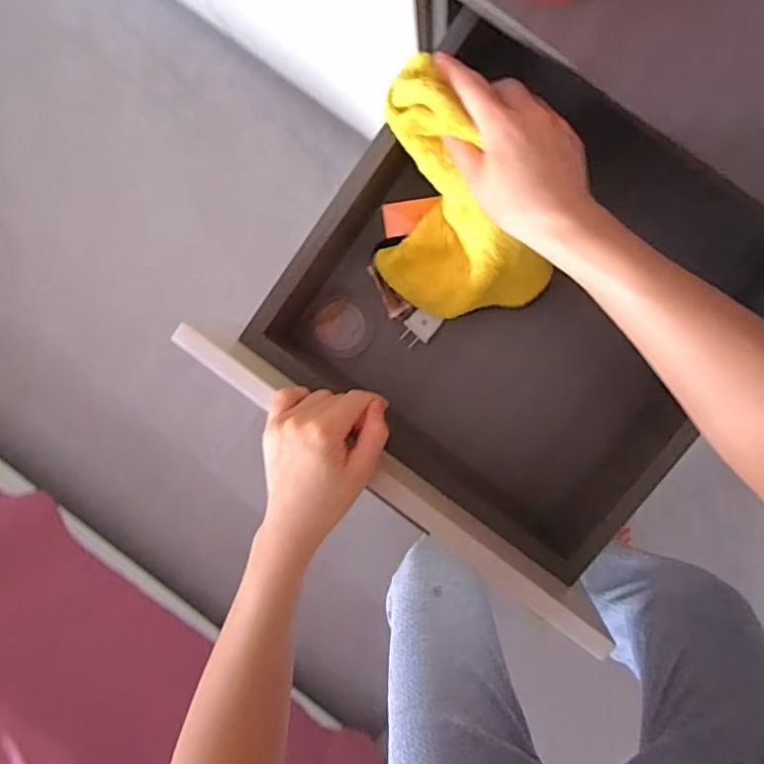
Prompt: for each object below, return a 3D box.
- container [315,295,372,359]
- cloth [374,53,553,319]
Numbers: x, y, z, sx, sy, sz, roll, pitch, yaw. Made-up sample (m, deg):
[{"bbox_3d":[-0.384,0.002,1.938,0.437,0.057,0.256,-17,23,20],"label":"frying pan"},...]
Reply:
[{"bbox_3d":[-0.042,-0.056,0.578,0.056,0.022,0.060,1,95,5],"label":"container"},{"bbox_3d":[0.043,-0.132,0.464,0.115,0.125,0.197,-36,91,8],"label":"cloth"}]

